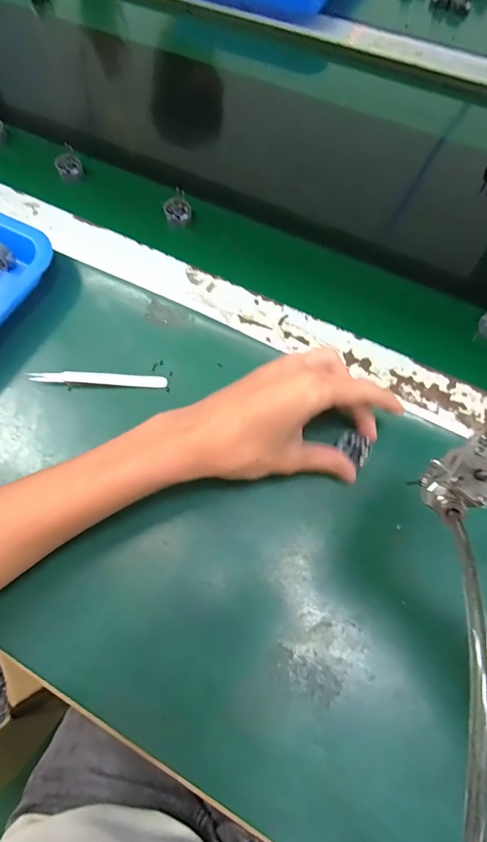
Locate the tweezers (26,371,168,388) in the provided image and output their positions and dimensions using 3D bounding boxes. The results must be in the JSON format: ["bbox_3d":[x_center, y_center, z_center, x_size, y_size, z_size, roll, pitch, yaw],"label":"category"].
[{"bbox_3d":[-0.124,-0.034,0.349,0.116,0.010,0.014,1,68,1],"label":"tweezers"}]

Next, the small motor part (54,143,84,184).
[{"bbox_3d":[-0.195,-0.285,0.460,0.029,0.030,0.015,-38,42,8],"label":"small motor part"}]

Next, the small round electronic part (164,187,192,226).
[{"bbox_3d":[-0.068,-0.221,0.425,0.026,0.021,0.026,0,68,0],"label":"small round electronic part"}]

